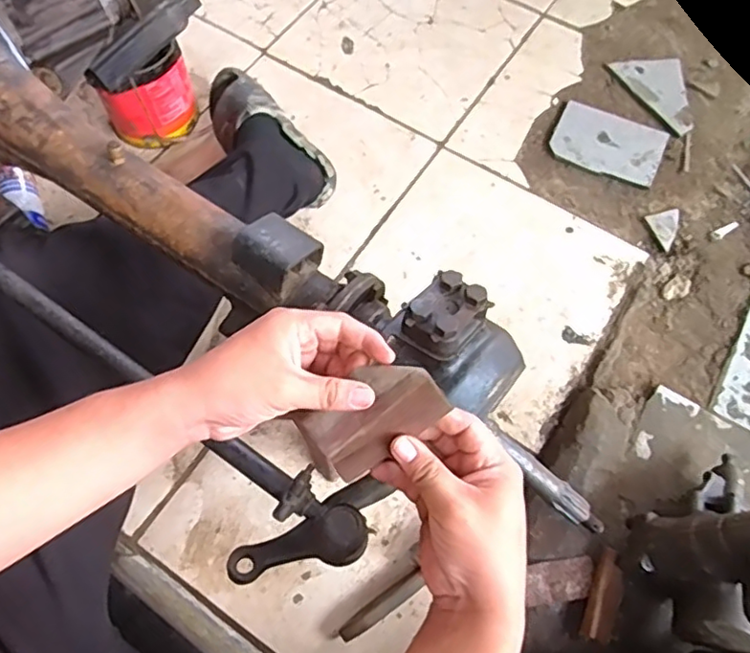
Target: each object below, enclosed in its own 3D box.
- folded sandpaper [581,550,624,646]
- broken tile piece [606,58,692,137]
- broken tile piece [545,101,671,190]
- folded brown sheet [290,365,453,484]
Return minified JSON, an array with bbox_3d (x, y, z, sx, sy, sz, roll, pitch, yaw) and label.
[{"bbox_3d":[0.291,0.337,0.750,0.041,0.013,0.108,23,69,9],"label":"folded sandpaper"},{"bbox_3d":[0.527,-0.432,1.124,0.123,0.013,0.174,-4,67,-3],"label":"broken tile piece"},{"bbox_3d":[0.416,-0.329,1.075,0.189,0.011,0.141,23,69,9],"label":"broken tile piece"},{"bbox_3d":[-0.003,0.065,0.432,0.106,0.021,0.057,-35,69,13],"label":"folded brown sheet"}]

